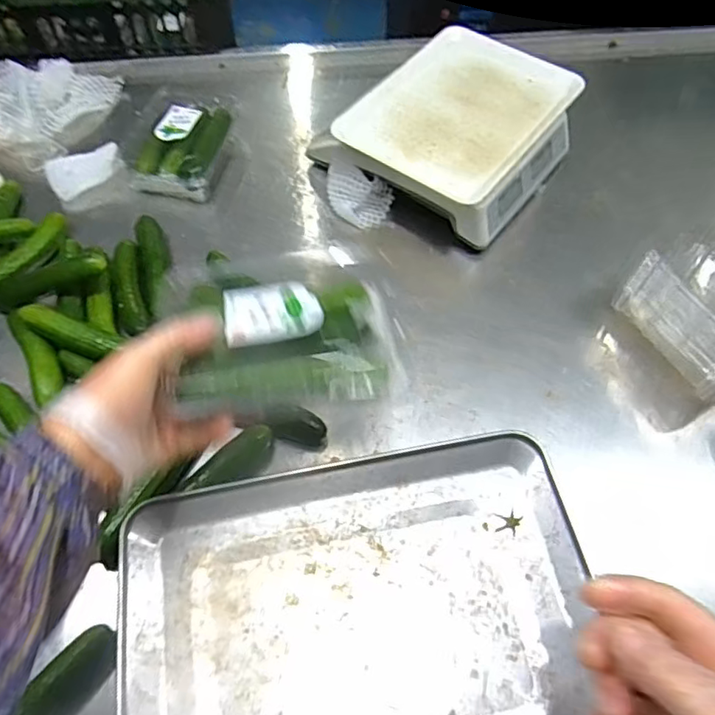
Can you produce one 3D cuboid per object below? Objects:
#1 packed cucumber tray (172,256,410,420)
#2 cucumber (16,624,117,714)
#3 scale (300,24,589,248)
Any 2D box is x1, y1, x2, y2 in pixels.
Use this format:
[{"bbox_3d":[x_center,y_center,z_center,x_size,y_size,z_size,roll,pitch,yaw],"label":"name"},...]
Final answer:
[{"bbox_3d":[-0.045,-0.020,0.411,0.143,0.035,0.119,-1,59,-1],"label":"packed cucumber tray"},{"bbox_3d":[-0.247,0.280,0.461,0.031,0.034,0.141,33,64,18],"label":"cucumber"},{"bbox_3d":[0.119,-0.300,0.775,0.272,0.101,0.272,34,65,19],"label":"scale"}]

